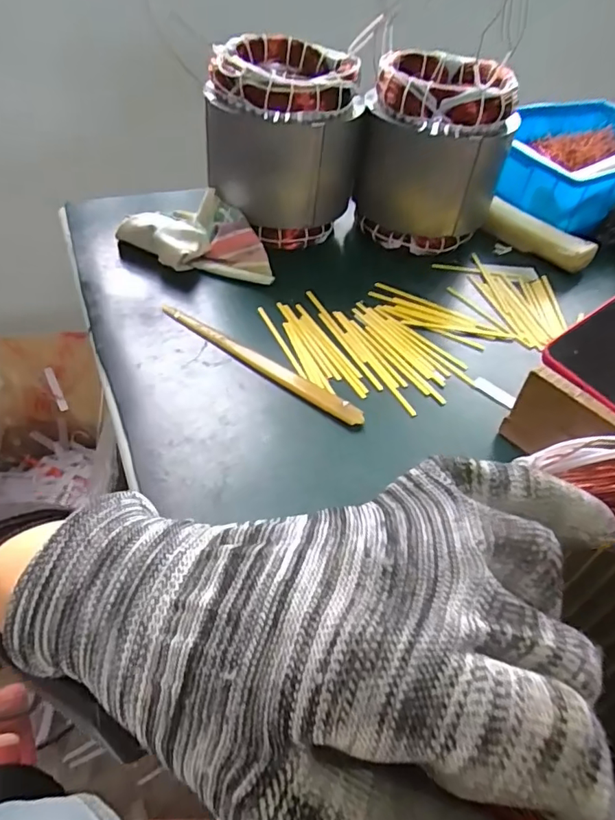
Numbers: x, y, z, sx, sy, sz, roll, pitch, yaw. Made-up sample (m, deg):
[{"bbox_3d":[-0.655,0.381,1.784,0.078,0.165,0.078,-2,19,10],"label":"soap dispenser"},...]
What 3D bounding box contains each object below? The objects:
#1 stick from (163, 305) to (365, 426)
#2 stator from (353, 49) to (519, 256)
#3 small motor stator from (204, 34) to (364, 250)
[{"bbox_3d":[-0.043,-0.043,0.448,0.209,0.007,0.019,31,50,22],"label":"stick"},{"bbox_3d":[0.134,-0.274,0.573,0.143,0.169,0.131,14,46,7],"label":"stator"},{"bbox_3d":[-0.027,-0.270,0.552,0.149,0.165,0.139,-1,46,-8],"label":"small motor stator"}]

